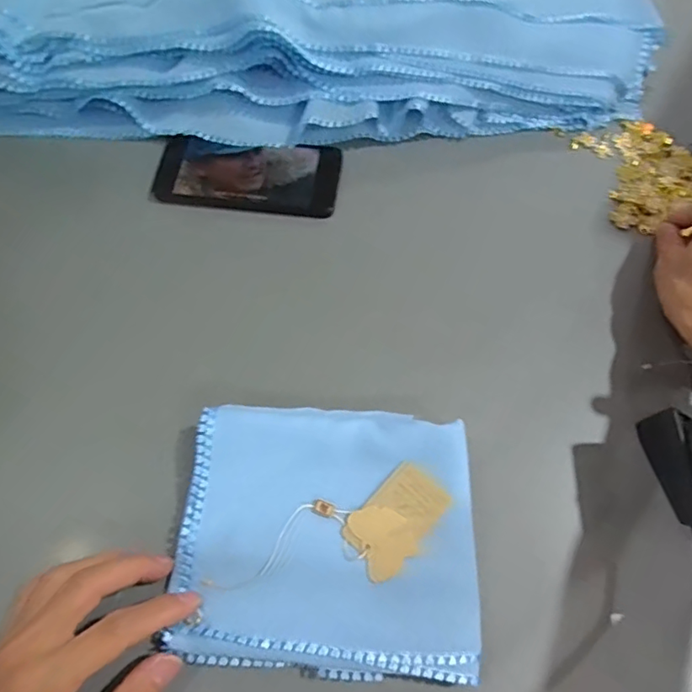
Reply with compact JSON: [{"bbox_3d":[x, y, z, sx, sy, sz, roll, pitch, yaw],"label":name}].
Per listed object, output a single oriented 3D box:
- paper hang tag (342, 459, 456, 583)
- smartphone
[{"bbox_3d":[0.032,0.110,0.335,0.067,0.005,0.043,-40,72,-17],"label":"paper hang tag"},{"bbox_3d":[-0.089,-0.158,0.482,0.165,0.007,0.077,3,65,1],"label":"smartphone"}]

